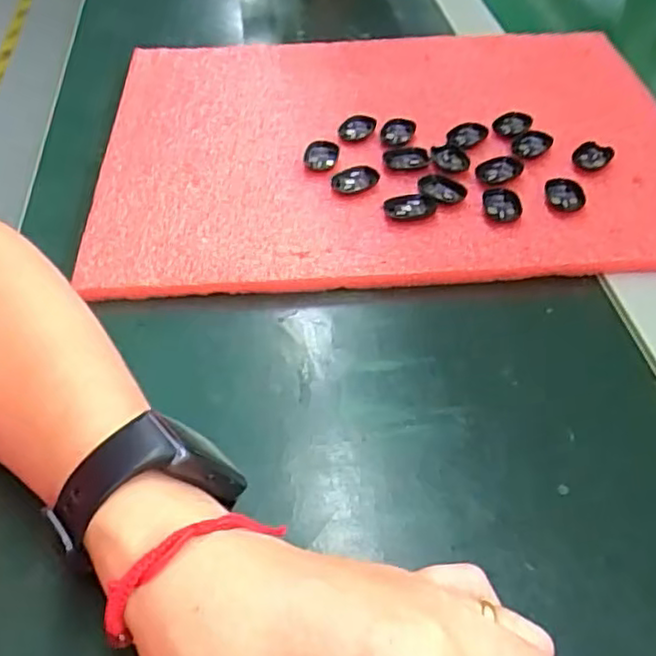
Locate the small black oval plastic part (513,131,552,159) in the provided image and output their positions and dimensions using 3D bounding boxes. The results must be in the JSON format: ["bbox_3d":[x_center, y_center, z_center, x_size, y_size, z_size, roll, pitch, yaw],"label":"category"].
[{"bbox_3d":[0.120,-0.108,0.414,0.018,0.004,0.031,29,54,25],"label":"small black oval plastic part"}]

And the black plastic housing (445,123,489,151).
[{"bbox_3d":[0.084,-0.116,0.418,0.029,0.004,0.017,-32,55,-26],"label":"black plastic housing"}]

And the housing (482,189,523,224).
[{"bbox_3d":[0.094,-0.067,0.376,0.020,0.004,0.027,1,47,2],"label":"housing"}]

